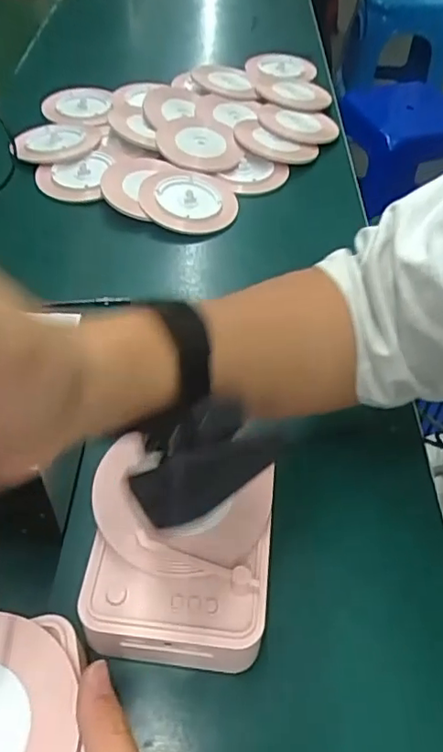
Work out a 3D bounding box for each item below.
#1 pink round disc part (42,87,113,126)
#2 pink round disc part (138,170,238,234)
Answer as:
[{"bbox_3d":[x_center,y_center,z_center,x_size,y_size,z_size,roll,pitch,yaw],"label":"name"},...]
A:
[{"bbox_3d":[-0.184,-0.342,0.746,0.088,0.016,0.088,1,49,-2],"label":"pink round disc part"},{"bbox_3d":[-0.034,-0.184,0.616,0.099,0.008,0.097,8,53,-10],"label":"pink round disc part"}]

